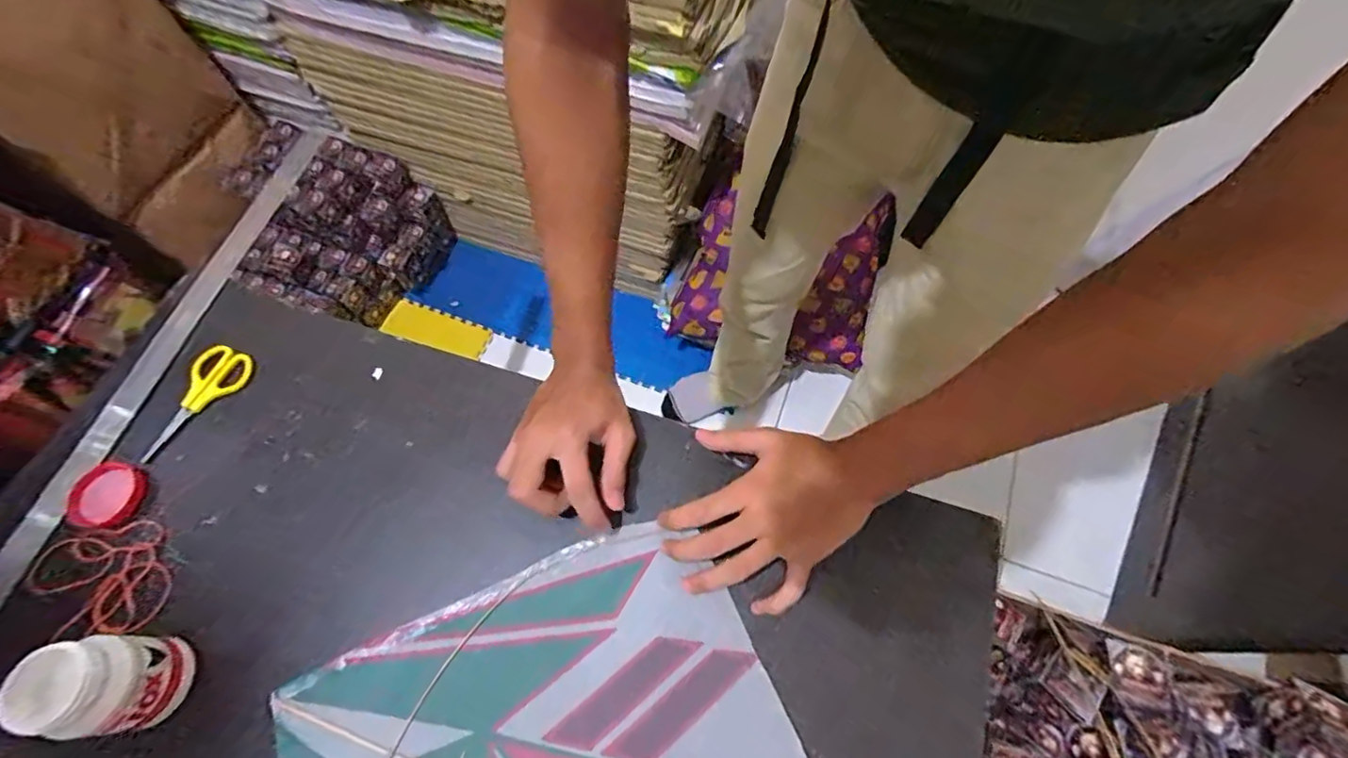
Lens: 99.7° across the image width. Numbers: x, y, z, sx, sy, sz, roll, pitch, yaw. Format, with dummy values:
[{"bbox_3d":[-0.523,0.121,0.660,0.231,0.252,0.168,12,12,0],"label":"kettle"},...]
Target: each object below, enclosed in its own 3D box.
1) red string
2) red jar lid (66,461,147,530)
[{"bbox_3d":[-0.463,0.159,0.451,0.109,0.008,0.085,-6,65,-1],"label":"red string"},{"bbox_3d":[-0.475,0.097,0.476,0.059,0.007,0.054,-1,65,1],"label":"red jar lid"}]

